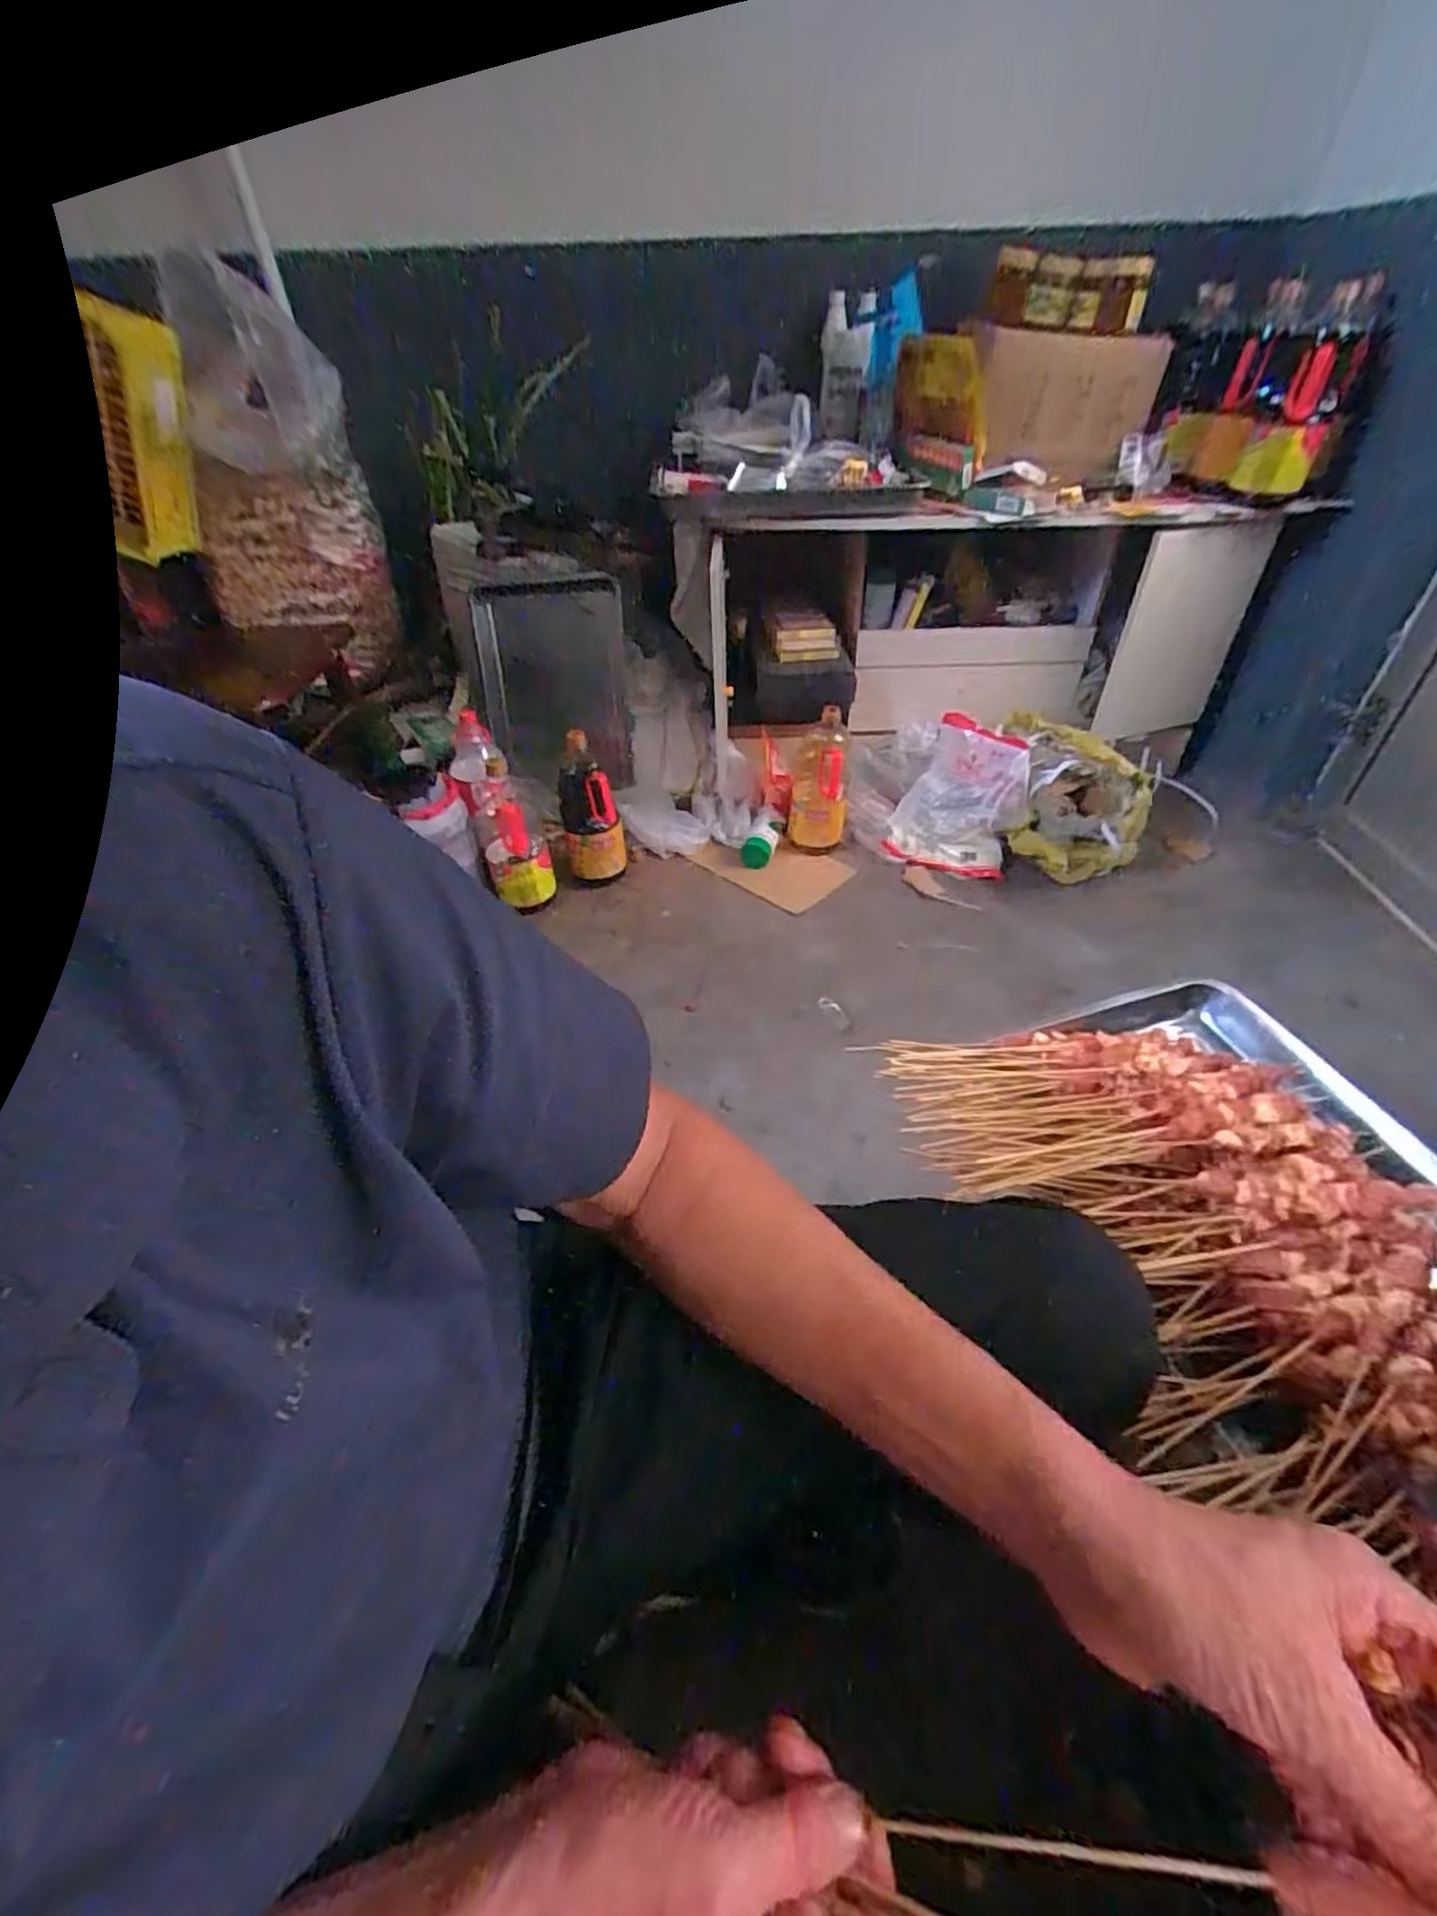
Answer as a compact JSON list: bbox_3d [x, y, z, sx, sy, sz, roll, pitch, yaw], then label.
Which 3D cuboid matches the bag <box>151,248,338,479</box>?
[{"bbox_3d":[-0.776,-0.980,1.204,0.100,0.267,0.225,30,50,31],"label":"bag"}]

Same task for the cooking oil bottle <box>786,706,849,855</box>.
[{"bbox_3d":[0.196,-0.345,1.396,0.107,0.275,0.115,5,41,8],"label":"cooking oil bottle"}]

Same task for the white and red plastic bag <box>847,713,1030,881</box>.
[{"bbox_3d":[0.423,-0.329,1.429,0.320,0.211,0.243,9,42,11],"label":"white and red plastic bag"}]

